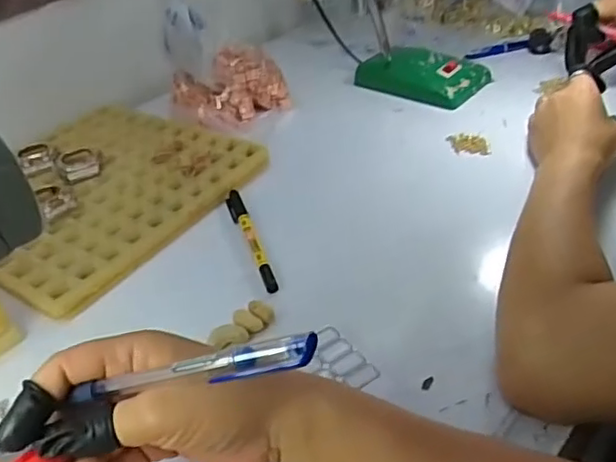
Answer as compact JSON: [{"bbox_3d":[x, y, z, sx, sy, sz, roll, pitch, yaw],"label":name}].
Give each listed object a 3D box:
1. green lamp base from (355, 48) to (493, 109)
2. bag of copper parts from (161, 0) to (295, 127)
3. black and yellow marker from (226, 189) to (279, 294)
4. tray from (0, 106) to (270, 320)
[{"bbox_3d":[0.134,-0.188,0.731,0.135,0.031,0.082,22,46,34],"label":"green lamp base"},{"bbox_3d":[-0.092,-0.200,0.676,0.123,0.146,0.085,-20,38,-15],"label":"bag of copper parts"},{"bbox_3d":[-0.049,0.004,0.530,0.015,0.009,0.143,-16,37,-11],"label":"black and yellow marker"},{"bbox_3d":[-0.209,-0.046,0.599,0.251,0.026,0.258,19,44,31],"label":"tray"}]

